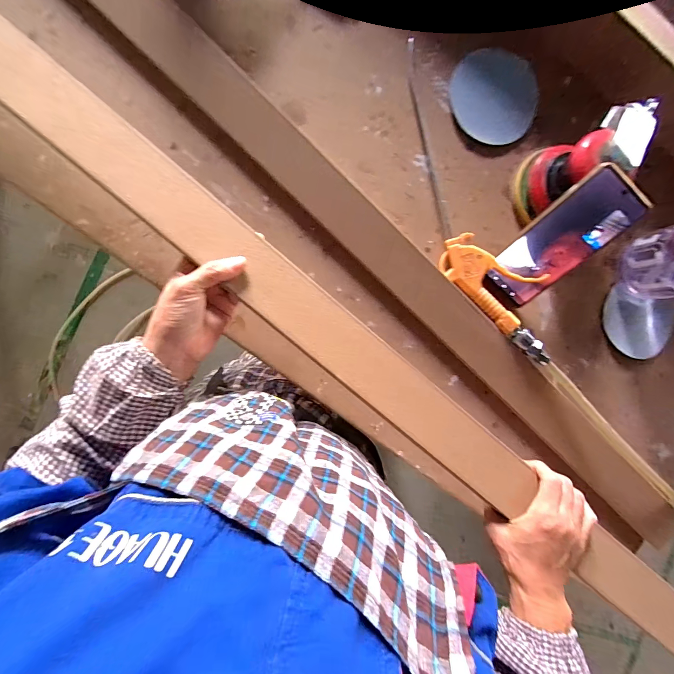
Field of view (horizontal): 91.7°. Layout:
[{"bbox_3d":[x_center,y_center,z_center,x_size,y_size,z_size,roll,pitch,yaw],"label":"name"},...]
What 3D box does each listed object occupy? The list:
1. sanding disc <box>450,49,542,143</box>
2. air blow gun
[{"bbox_3d":[0.204,-0.310,0.423,0.117,0.008,0.107,16,90,-9],"label":"sanding disc"},{"bbox_3d":[0.156,-0.151,0.405,0.105,0.044,0.427,-31,97,-6],"label":"air blow gun"}]

